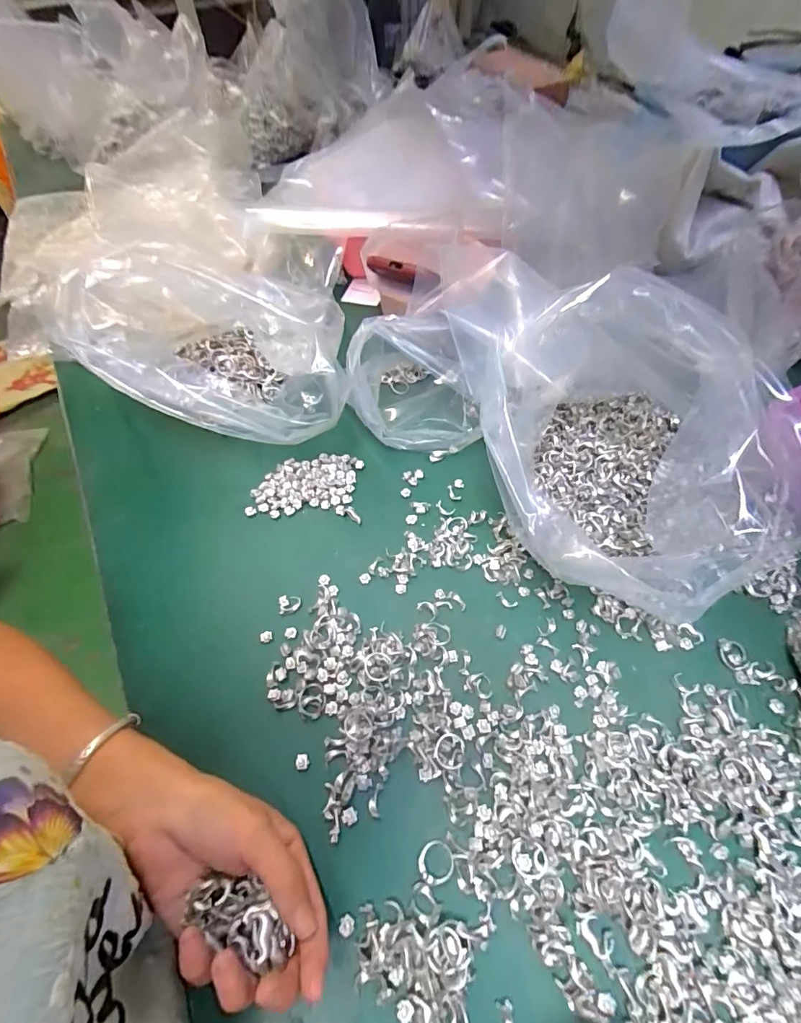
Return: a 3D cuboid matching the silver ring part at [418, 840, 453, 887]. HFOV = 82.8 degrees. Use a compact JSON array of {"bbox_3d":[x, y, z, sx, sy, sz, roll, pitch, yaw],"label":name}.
[{"bbox_3d":[0.022,0.221,0.285,0.022,0.004,0.022,-8,57,-4],"label":"silver ring part"}]

